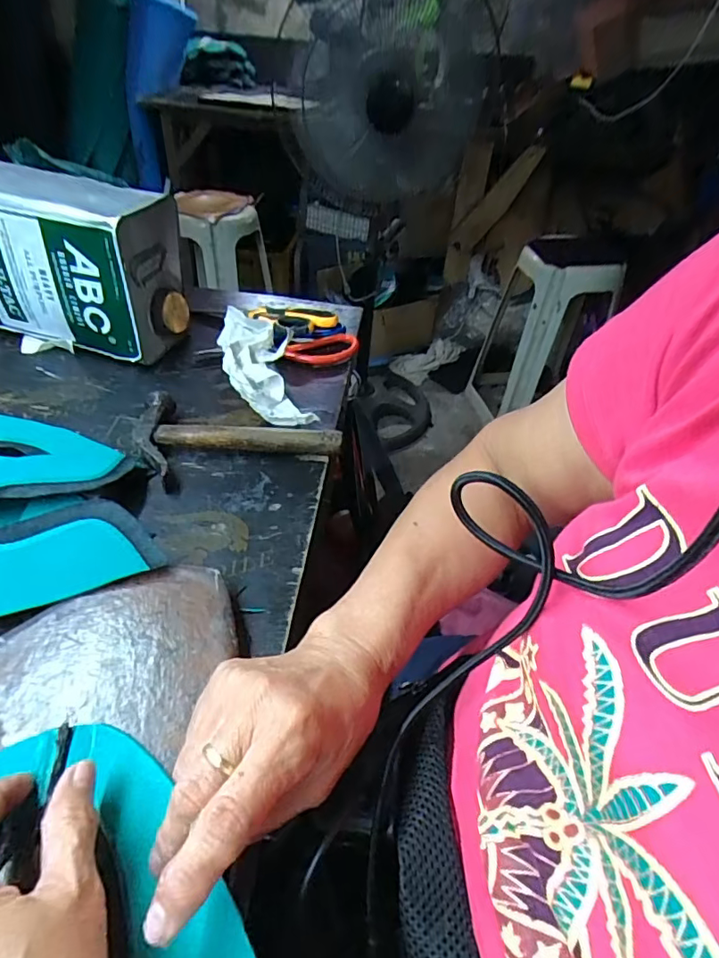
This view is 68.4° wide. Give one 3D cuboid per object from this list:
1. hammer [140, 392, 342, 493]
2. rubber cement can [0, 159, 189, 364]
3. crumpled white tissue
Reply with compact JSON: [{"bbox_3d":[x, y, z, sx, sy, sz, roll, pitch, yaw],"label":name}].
[{"bbox_3d":[-0.109,-0.038,0.487,0.177,0.026,0.104,-3,43,-8],"label":"hammer"},{"bbox_3d":[-0.321,-0.233,0.576,0.241,0.162,0.104,12,43,8],"label":"rubber cement can"},{"bbox_3d":[-0.103,-0.117,0.562,0.078,0.040,0.192,-9,44,-15],"label":"crumpled white tissue"}]

